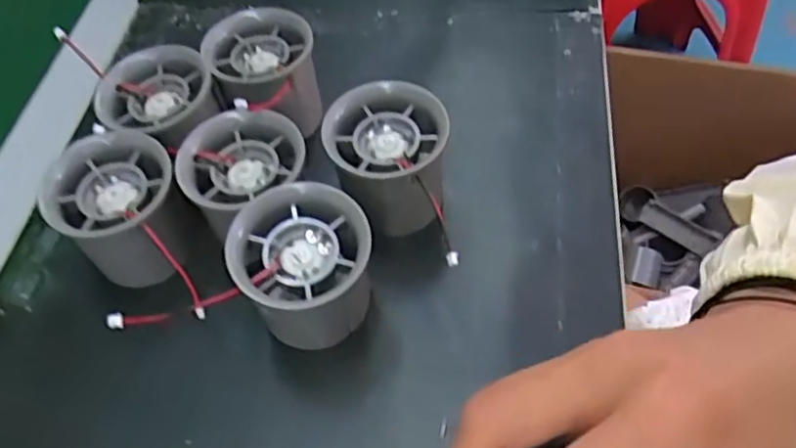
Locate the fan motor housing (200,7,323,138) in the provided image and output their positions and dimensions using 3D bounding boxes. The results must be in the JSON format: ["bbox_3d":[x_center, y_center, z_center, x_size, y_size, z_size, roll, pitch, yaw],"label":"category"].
[{"bbox_3d":[-0.069,-0.075,0.349,0.054,0.056,0.060,-10,56,-3],"label":"fan motor housing"}]

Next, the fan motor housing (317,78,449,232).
[{"bbox_3d":[-0.003,-0.024,0.310,0.057,0.058,0.066,-16,56,-7],"label":"fan motor housing"}]

